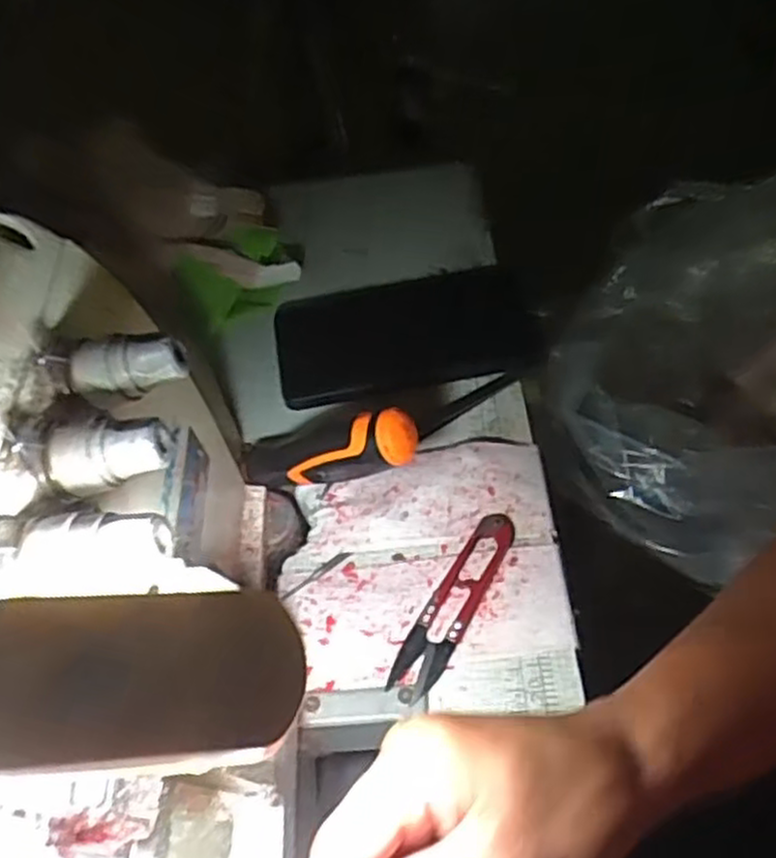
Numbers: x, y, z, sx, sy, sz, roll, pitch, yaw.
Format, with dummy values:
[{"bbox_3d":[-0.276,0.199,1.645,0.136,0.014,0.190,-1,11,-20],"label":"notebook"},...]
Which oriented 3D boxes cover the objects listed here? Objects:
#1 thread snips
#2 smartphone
[{"bbox_3d":[0.034,0.085,0.383,0.022,0.007,0.104,25,59,20],"label":"thread snips"},{"bbox_3d":[0.017,-0.065,0.491,0.174,0.014,0.092,-9,54,-3],"label":"smartphone"}]

